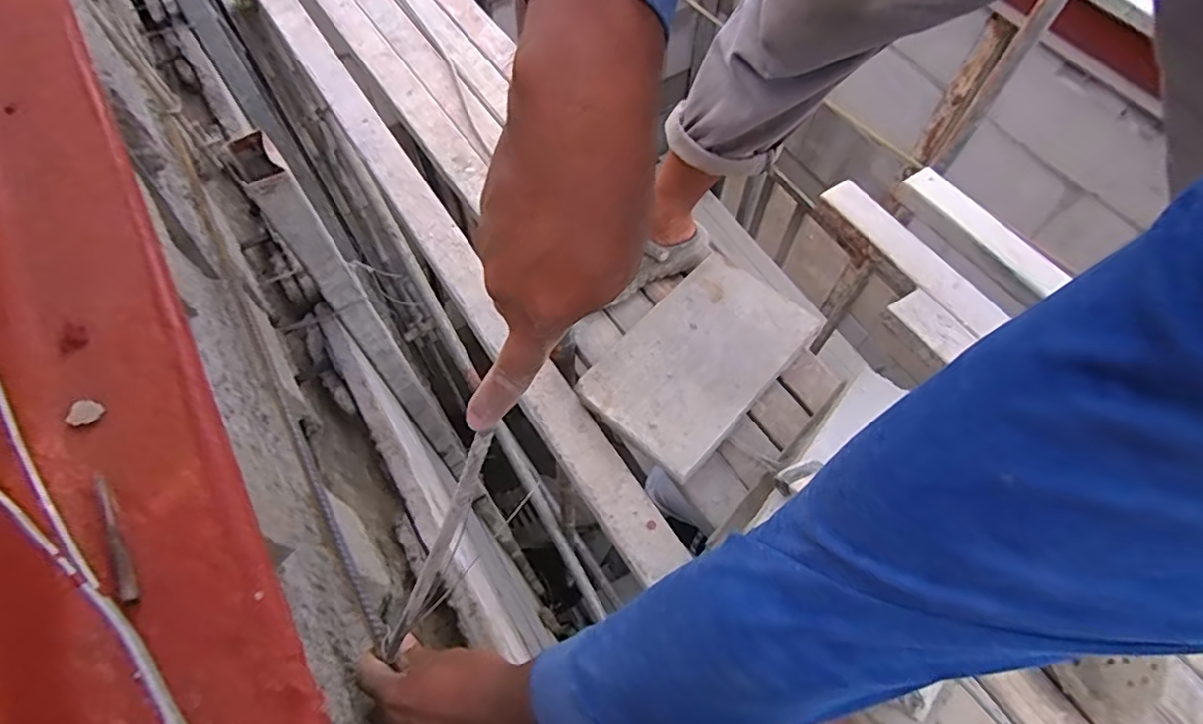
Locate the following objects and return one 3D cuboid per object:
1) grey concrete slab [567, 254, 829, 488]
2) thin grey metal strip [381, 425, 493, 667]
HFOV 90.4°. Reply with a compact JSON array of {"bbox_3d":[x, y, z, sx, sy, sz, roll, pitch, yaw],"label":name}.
[{"bbox_3d":[0.154,-0.014,0.922,0.216,0.015,0.351,40,69,18],"label":"grey concrete slab"},{"bbox_3d":[-0.111,0.128,0.402,0.011,0.220,0.014,39,30,18],"label":"thin grey metal strip"}]

